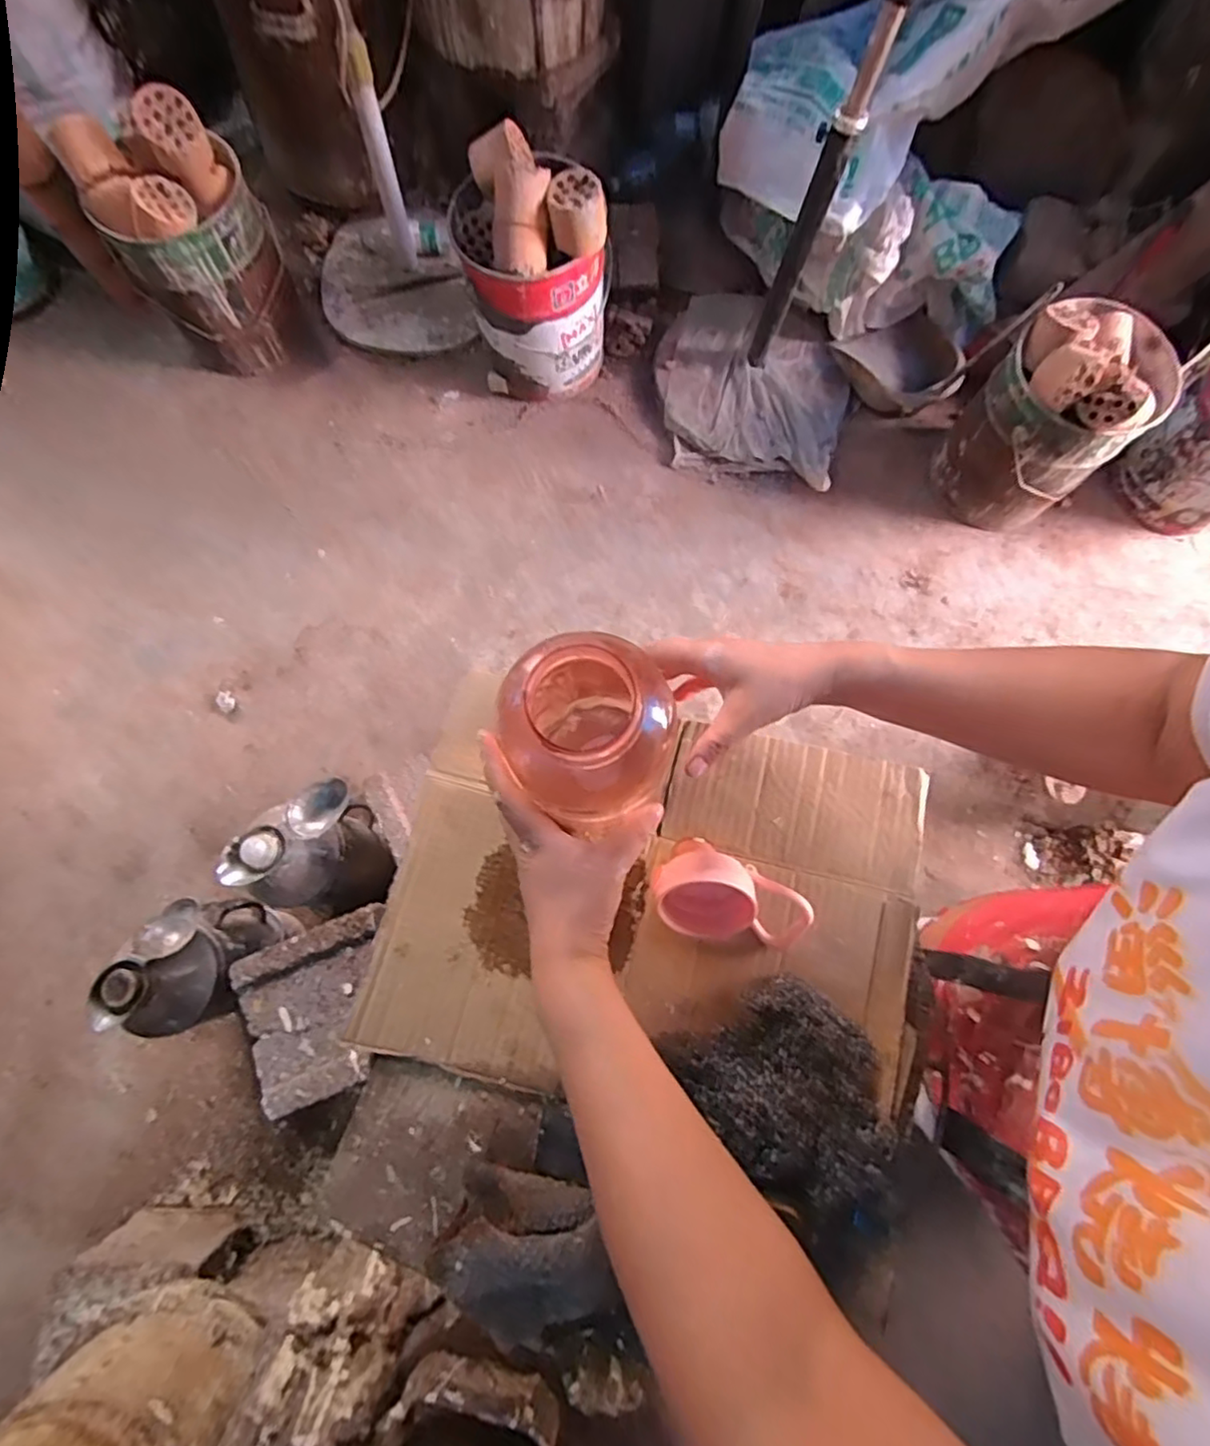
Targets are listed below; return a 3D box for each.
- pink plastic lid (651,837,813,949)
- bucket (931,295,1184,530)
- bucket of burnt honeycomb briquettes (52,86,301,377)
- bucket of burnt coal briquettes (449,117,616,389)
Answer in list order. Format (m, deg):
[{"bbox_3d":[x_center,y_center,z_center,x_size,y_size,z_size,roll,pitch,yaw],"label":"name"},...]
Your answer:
[{"bbox_3d":[0.089,0.130,0.444,0.110,0.056,0.062,29,78,7],"label":"pink plastic lid"},{"bbox_3d":[0.892,-0.607,1.262,0.277,0.378,0.327,42,79,11],"label":"bucket"},{"bbox_3d":[-0.858,-1.007,1.324,0.305,0.425,0.301,0,76,0],"label":"bucket of burnt honeycomb briquettes"},{"bbox_3d":[-0.148,-0.905,1.287,0.260,0.396,0.258,0,76,0],"label":"bucket of burnt coal briquettes"}]

